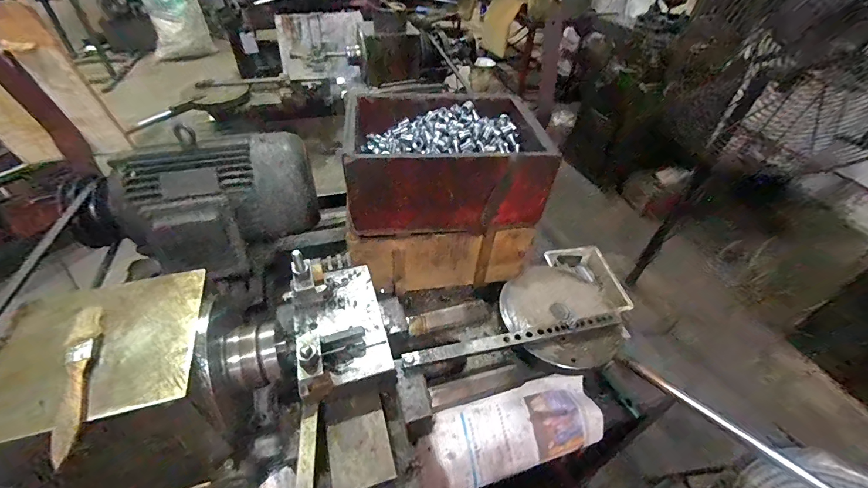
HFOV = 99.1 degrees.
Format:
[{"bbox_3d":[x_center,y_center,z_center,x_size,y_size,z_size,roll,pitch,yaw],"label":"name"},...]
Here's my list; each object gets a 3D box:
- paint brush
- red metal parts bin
[{"bbox_3d":[-0.306,0.112,0.318,0.028,0.015,0.142,-19,48,-22],"label":"paint brush"},{"bbox_3d":[0.018,-0.151,0.696,0.339,0.144,0.220,-3,44,-7],"label":"red metal parts bin"}]

